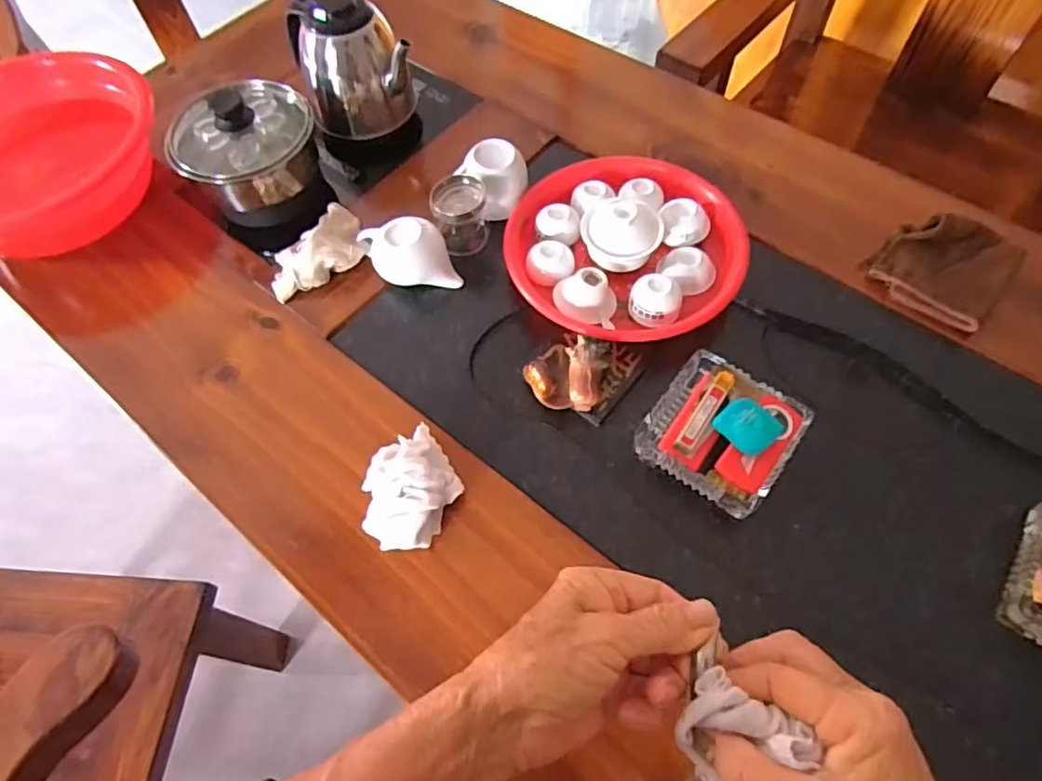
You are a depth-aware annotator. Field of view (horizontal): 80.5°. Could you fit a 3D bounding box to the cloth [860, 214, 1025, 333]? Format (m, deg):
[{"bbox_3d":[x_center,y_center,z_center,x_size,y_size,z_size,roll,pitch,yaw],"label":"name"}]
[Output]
[{"bbox_3d":[0.448,-0.134,0.650,0.121,0.048,0.131,39,69,22],"label":"cloth"}]

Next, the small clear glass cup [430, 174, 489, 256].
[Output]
[{"bbox_3d":[-0.067,-0.195,0.688,0.058,0.062,0.060,-1,60,2],"label":"small clear glass cup"}]

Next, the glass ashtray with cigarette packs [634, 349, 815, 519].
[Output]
[{"bbox_3d":[0.185,0.032,0.563,0.123,0.064,0.120,33,66,20],"label":"glass ashtray with cigarette packs"}]

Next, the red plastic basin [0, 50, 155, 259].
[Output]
[{"bbox_3d":[-0.617,-0.292,0.771,0.282,0.117,0.282,-1,60,2],"label":"red plastic basin"}]

